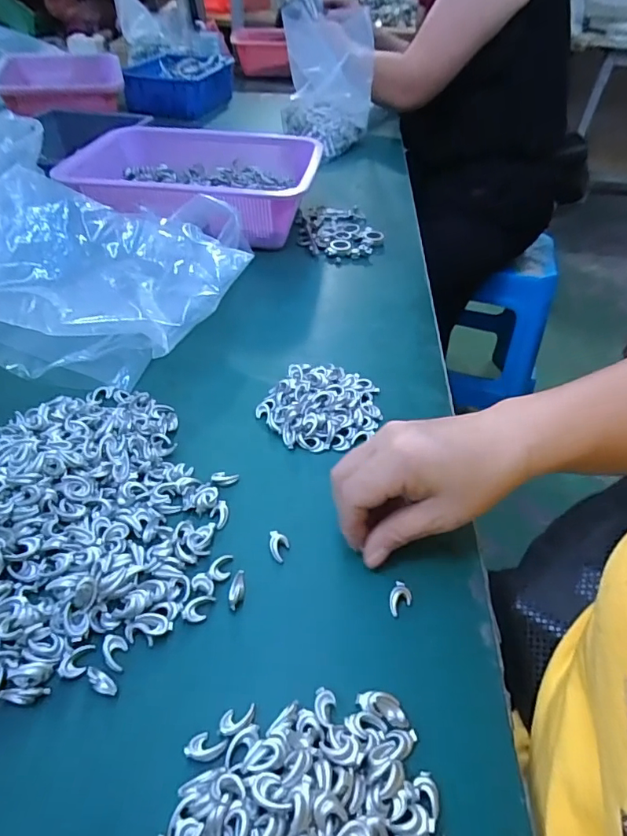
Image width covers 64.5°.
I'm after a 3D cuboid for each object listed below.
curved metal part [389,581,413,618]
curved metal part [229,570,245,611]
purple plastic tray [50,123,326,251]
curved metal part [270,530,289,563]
[{"bbox_3d":[0.052,0.107,0.294,0.013,0.004,0.020,15,44,15],"label":"curved metal part"},{"bbox_3d":[-0.045,0.102,0.294,0.009,0.006,0.022,6,55,5],"label":"curved metal part"},{"bbox_3d":[-0.157,-0.293,0.658,0.317,0.098,0.243,5,44,3],"label":"purple plastic tray"},{"bbox_3d":[-0.022,0.082,0.319,0.012,0.004,0.022,-1,42,-3],"label":"curved metal part"}]

